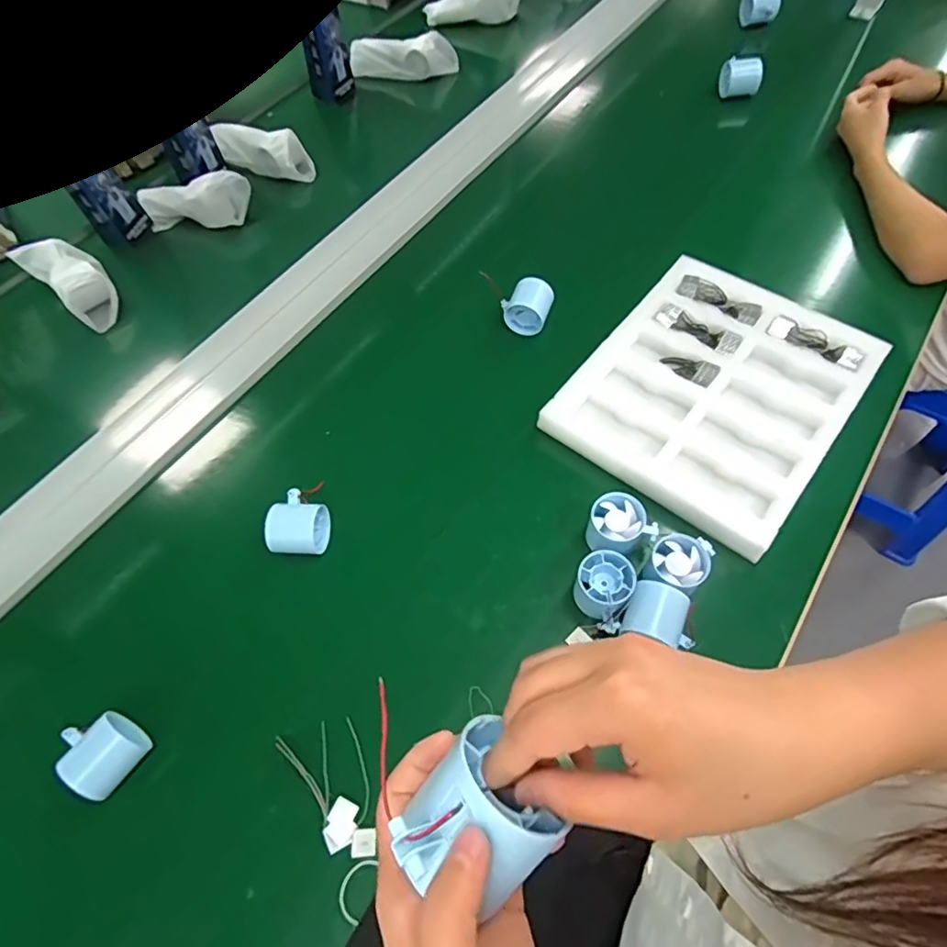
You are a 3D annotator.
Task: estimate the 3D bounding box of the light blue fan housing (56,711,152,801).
[{"bbox_3d":[-0.337,0.249,0.528,0.070,0.042,0.054,37,70,21],"label":"light blue fan housing"}]

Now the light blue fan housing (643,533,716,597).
[{"bbox_3d":[0.202,0.091,0.581,0.059,0.043,0.066,26,66,17],"label":"light blue fan housing"}]

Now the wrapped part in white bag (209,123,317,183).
[{"bbox_3d":[-0.353,-0.547,0.987,0.164,0.061,0.057,19,64,14],"label":"wrapped part in white bag"}]

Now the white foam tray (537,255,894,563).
[{"bbox_3d":[0.280,-0.099,0.692,0.275,0.039,0.315,34,69,20],"label":"white foam tray"}]

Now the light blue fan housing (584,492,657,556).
[{"bbox_3d":[0.150,0.059,0.606,0.059,0.046,0.064,-37,65,-15],"label":"light blue fan housing"}]

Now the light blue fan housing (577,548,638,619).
[{"bbox_3d":[0.128,0.110,0.577,0.053,0.048,0.053,-2,61,3],"label":"light blue fan housing"}]

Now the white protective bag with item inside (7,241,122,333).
[{"bbox_3d":[-0.599,-0.296,0.866,0.184,0.065,0.078,36,69,21],"label":"white protective bag with item inside"}]

